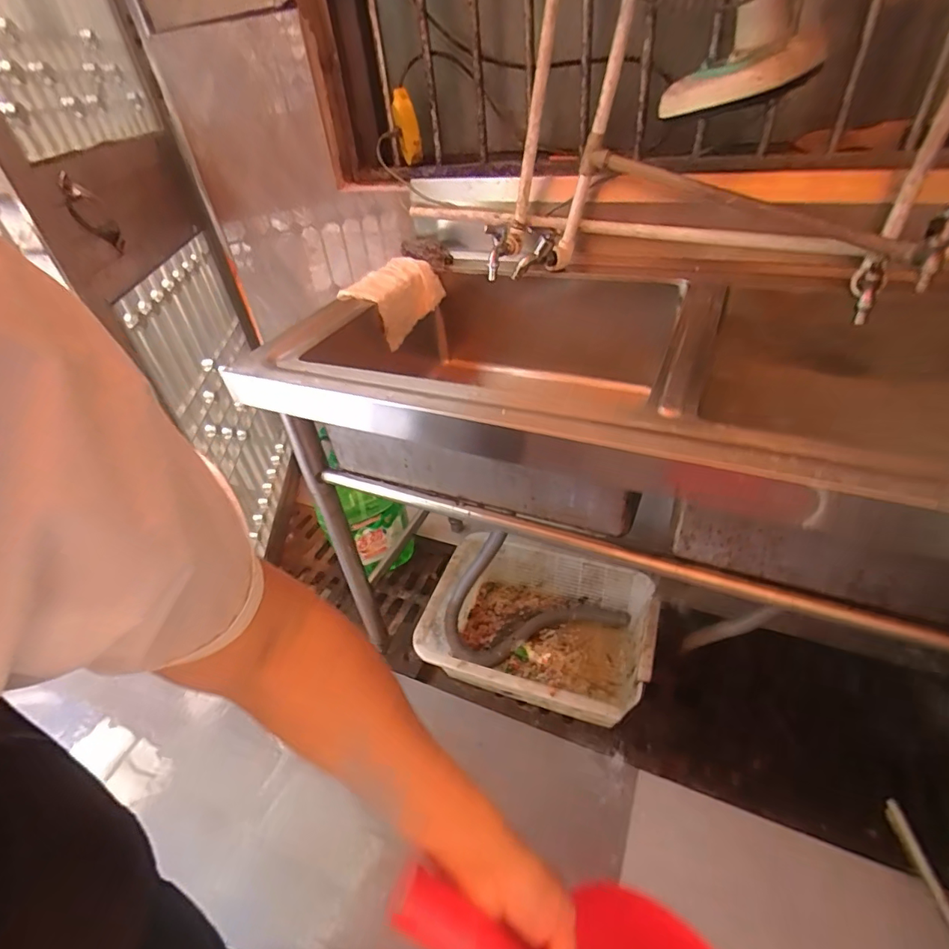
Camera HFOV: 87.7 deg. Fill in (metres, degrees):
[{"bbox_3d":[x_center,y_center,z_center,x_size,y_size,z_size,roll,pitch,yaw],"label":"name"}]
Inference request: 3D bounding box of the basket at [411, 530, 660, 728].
[{"bbox_3d":[0.134,0.367,1.135,0.508,0.198,0.348,9,42,18],"label":"basket"}]

